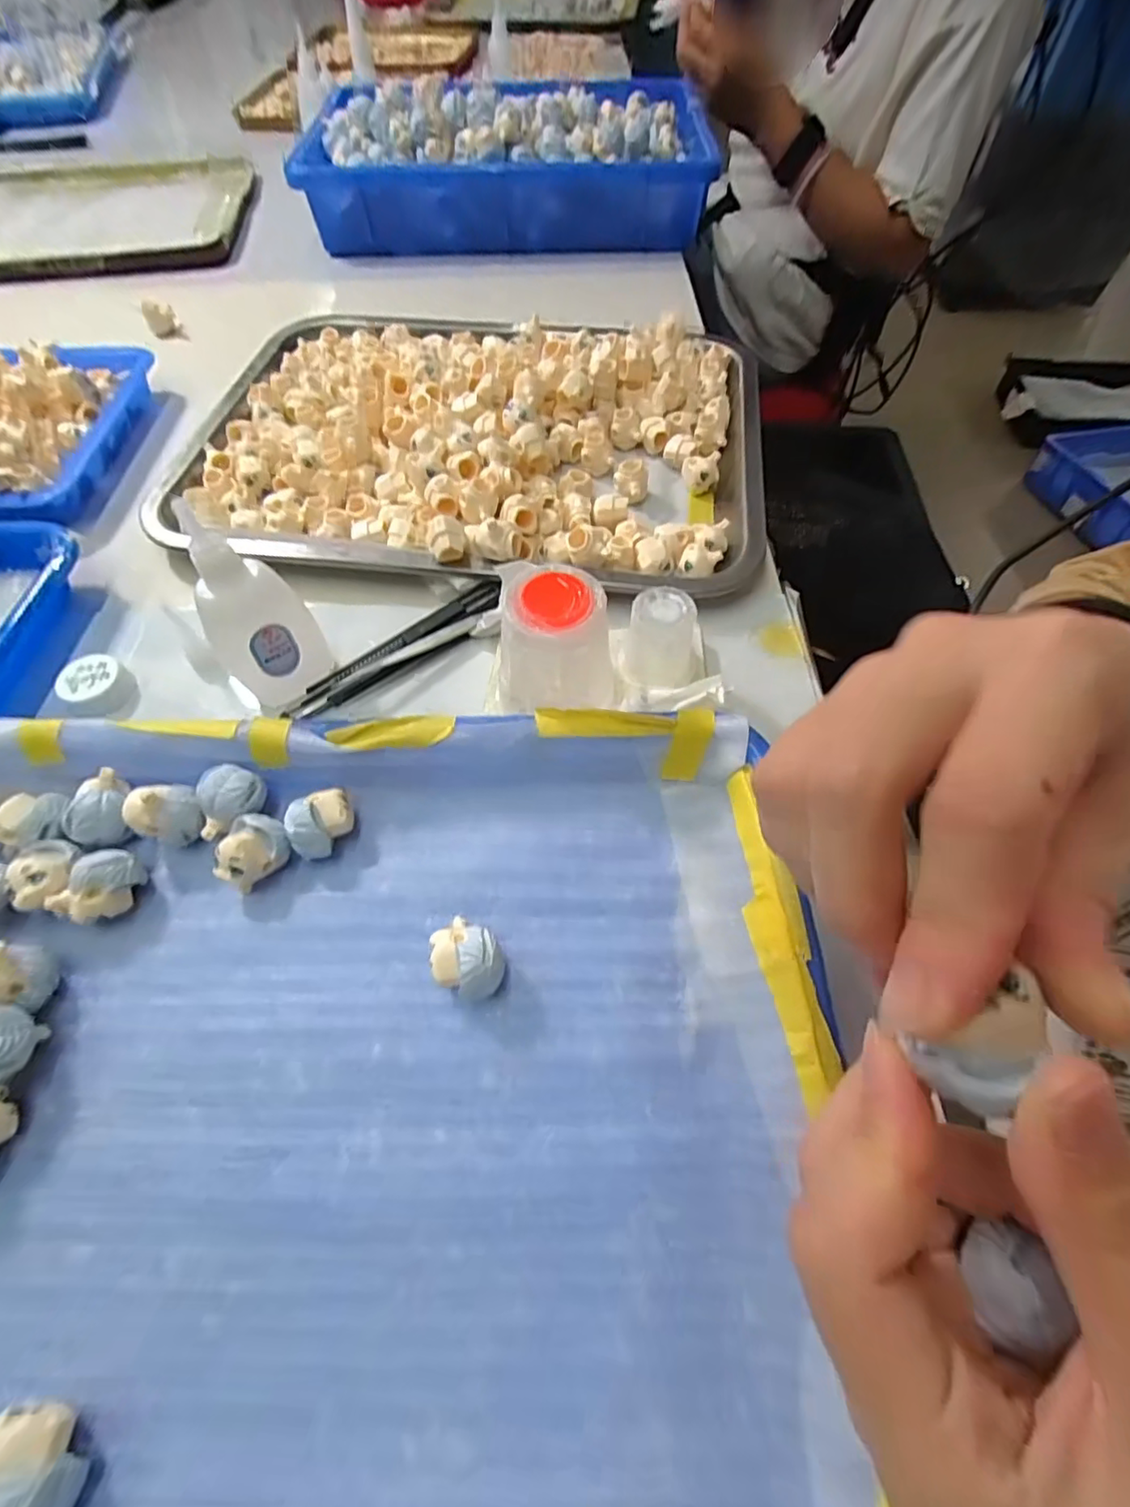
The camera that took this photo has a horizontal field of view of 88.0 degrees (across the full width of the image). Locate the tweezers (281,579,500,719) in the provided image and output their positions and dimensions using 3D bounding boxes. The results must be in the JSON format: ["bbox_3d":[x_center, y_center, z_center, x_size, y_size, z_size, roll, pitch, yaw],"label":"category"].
[{"bbox_3d":[-0.082,-0.052,0.296,0.123,0.005,0.021,-36,82,-17],"label":"tweezers"}]

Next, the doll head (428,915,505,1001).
[{"bbox_3d":[-0.034,0.073,0.208,0.028,0.023,0.023,26,63,14],"label":"doll head"}]

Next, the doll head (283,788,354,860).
[{"bbox_3d":[-0.099,0.028,0.236,0.020,0.021,0.028,29,64,16],"label":"doll head"}]

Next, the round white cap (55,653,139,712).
[{"bbox_3d":[-0.227,-0.033,0.286,0.029,0.013,0.028,0,60,0],"label":"round white cap"}]

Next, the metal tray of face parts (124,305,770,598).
[{"bbox_3d":[-0.058,-0.208,0.369,0.361,0.041,0.253,10,60,6],"label":"metal tray of face parts"}]

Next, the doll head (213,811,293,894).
[{"bbox_3d":[-0.122,0.039,0.230,0.020,0.021,0.027,23,63,13],"label":"doll head"}]

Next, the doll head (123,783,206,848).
[{"bbox_3d":[-0.159,0.025,0.236,0.021,0.026,0.023,0,60,0],"label":"doll head"}]

